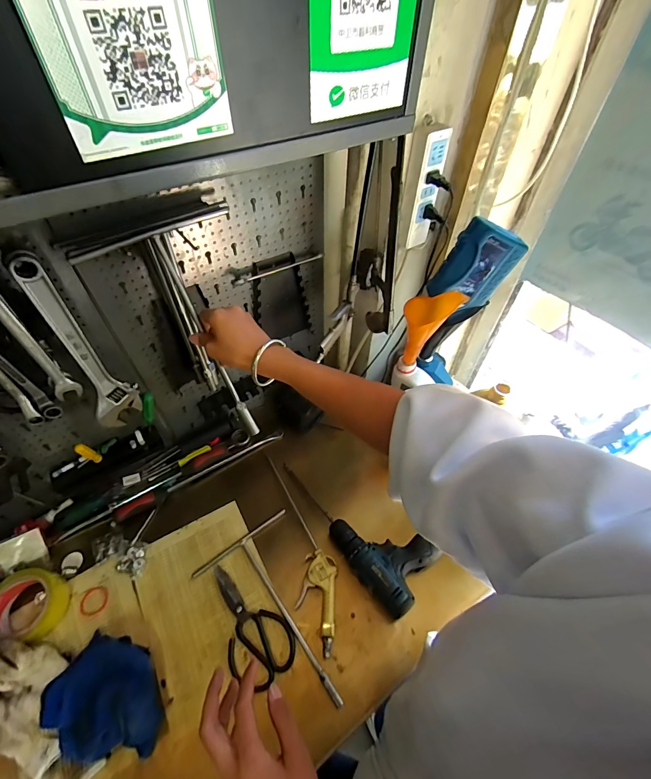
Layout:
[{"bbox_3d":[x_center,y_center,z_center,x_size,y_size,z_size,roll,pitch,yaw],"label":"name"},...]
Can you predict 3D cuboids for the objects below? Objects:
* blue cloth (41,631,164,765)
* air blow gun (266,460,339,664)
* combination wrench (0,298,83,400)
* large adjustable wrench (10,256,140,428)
[{"bbox_3d":[-0.322,0.441,0.528,0.160,0.081,0.132,3,50,1],"label":"blue cloth"},{"bbox_3d":[-0.036,0.285,0.689,0.084,0.020,0.360,-10,51,-9],"label":"air blow gun"},{"bbox_3d":[-0.368,-0.057,0.450,0.020,0.196,0.026,14,51,10],"label":"combination wrench"},{"bbox_3d":[-0.335,-0.046,0.503,0.019,0.277,0.064,33,57,23],"label":"large adjustable wrench"}]

